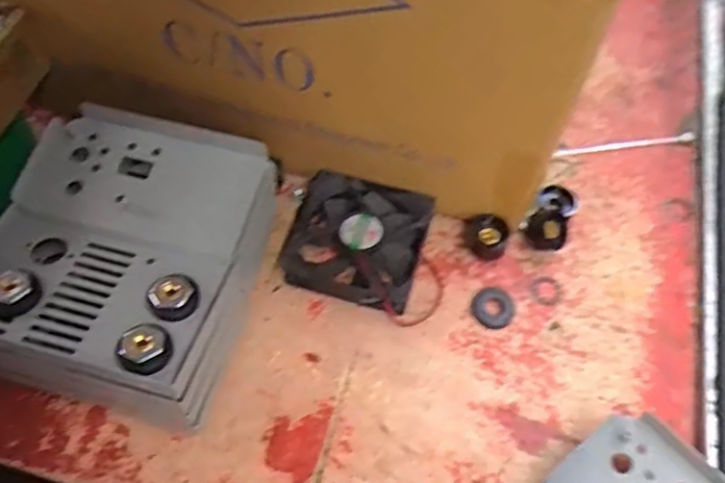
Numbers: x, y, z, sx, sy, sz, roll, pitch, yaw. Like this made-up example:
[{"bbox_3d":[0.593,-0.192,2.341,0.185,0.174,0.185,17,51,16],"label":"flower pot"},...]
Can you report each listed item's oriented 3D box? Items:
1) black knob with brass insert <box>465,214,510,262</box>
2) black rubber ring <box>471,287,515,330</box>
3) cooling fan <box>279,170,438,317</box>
[{"bbox_3d":[0.093,-0.003,0.492,0.030,0.020,0.024,13,58,6],"label":"black knob with brass insert"},{"bbox_3d":[0.094,0.047,0.472,0.031,0.004,0.030,1,58,-2],"label":"black rubber ring"},{"bbox_3d":[-0.005,-0.004,0.489,0.099,0.027,0.089,17,59,8],"label":"cooling fan"}]

